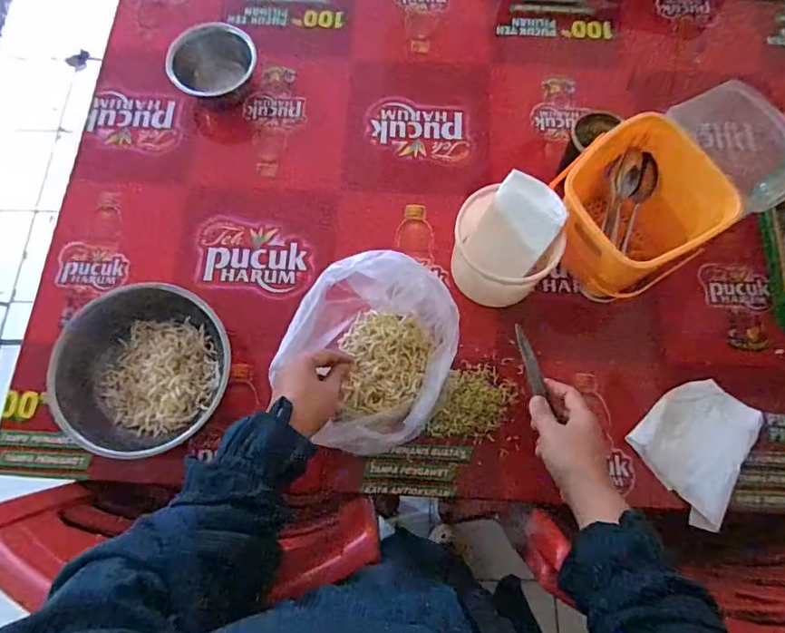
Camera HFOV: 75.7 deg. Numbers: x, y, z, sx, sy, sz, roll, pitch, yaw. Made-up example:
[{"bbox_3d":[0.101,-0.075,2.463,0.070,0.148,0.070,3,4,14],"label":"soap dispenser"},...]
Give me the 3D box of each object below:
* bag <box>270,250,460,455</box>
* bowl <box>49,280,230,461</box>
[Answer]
[{"bbox_3d":[-0.026,0.043,0.590,0.185,0.098,0.211,27,74,7],"label":"bag"},{"bbox_3d":[-0.286,0.067,0.597,0.190,0.080,0.193,0,72,-1],"label":"bowl"}]

